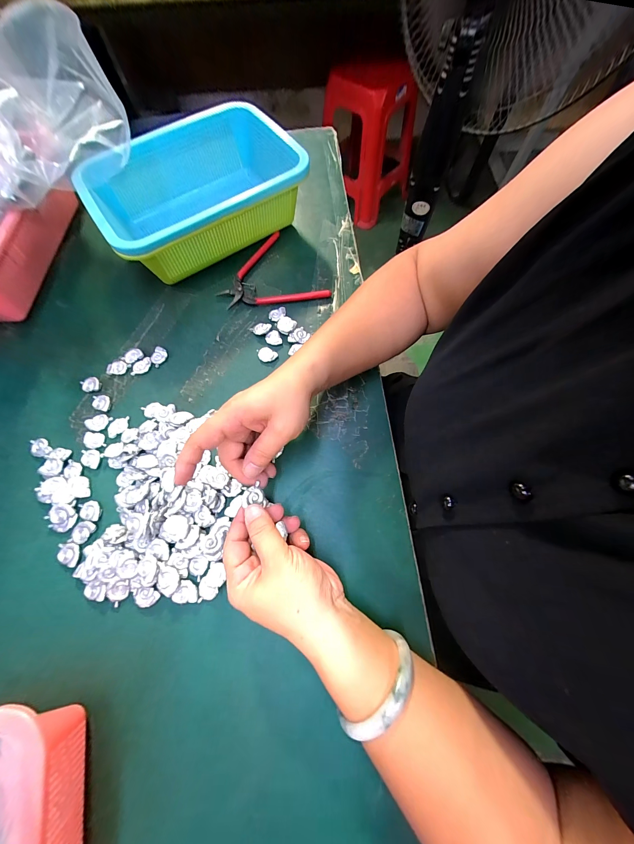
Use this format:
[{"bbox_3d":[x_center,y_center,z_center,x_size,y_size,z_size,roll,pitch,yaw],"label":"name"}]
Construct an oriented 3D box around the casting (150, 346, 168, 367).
[{"bbox_3d":[-0.201,-0.084,0.356,0.020,0.005,0.024,35,75,14],"label":"casting"}]

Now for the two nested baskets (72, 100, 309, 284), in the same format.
[{"bbox_3d":[-0.162,-0.303,0.392,0.257,0.093,0.192,-40,73,-12],"label":"two nested baskets"}]

